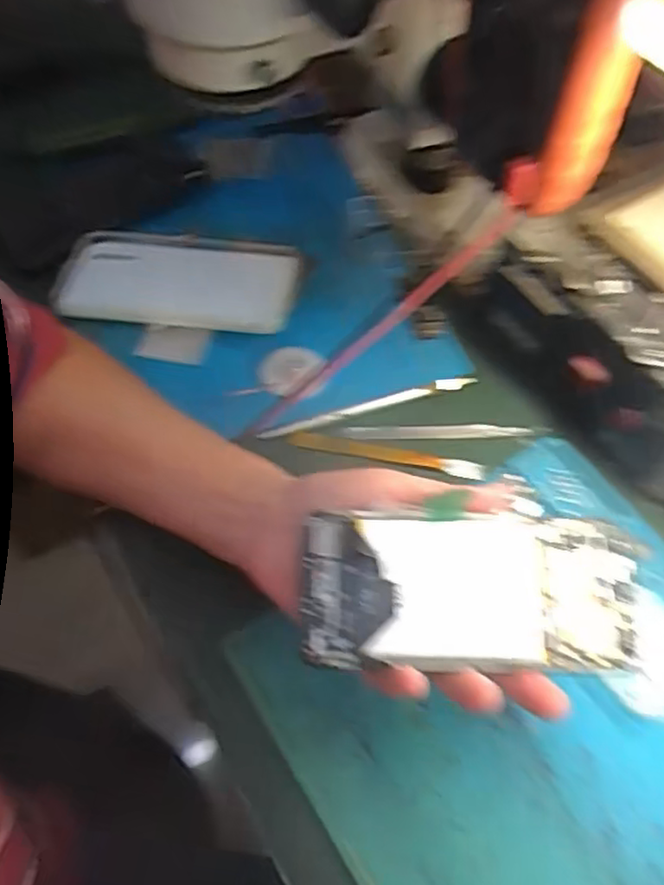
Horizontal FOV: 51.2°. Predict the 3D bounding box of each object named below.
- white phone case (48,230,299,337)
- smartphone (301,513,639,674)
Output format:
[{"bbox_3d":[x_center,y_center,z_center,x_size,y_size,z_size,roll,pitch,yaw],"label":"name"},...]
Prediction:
[{"bbox_3d":[-0.111,-0.117,0.503,0.165,0.012,0.085,6,57,2],"label":"white phone case"},{"bbox_3d":[0.065,0.069,0.322,0.151,0.015,0.066,2,57,-4],"label":"smartphone"}]

